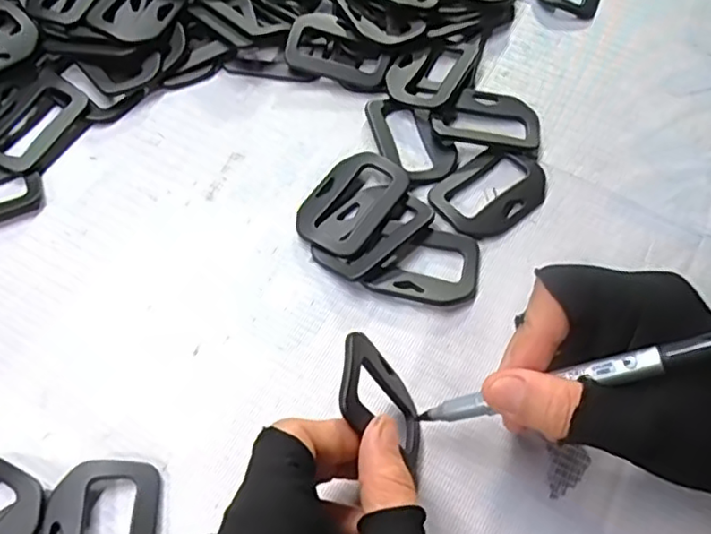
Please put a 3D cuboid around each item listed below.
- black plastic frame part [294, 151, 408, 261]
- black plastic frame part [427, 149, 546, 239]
[{"bbox_3d":[-0.003,-0.033,0.324,0.041,0.012,0.060,31,65,16],"label":"black plastic frame part"},{"bbox_3d":[0.071,-0.040,0.331,0.061,0.006,0.042,-38,68,-19],"label":"black plastic frame part"}]

